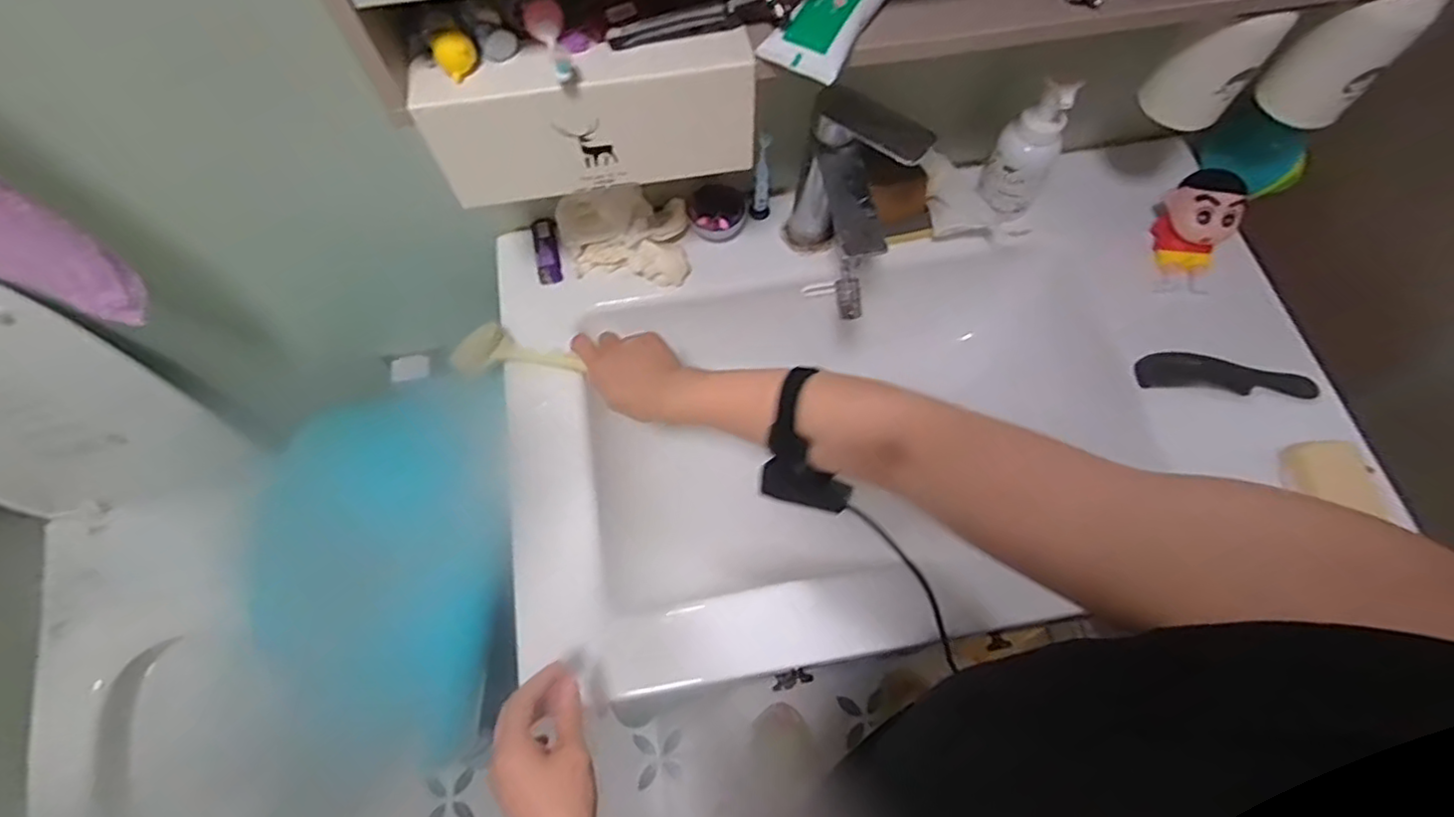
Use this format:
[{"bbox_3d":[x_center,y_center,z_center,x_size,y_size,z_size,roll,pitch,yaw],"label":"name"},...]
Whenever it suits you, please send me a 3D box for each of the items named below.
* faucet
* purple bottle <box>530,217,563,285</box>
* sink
[{"bbox_3d":[0.109,-0.171,0.631,0.106,0.190,0.153,9,66,4],"label":"faucet"},{"bbox_3d":[-0.197,-0.172,0.732,0.027,0.017,0.076,-10,66,-4],"label":"purple bottle"},{"bbox_3d":[0.174,-0.004,0.708,0.773,0.140,0.462,-10,66,-4],"label":"sink"}]

